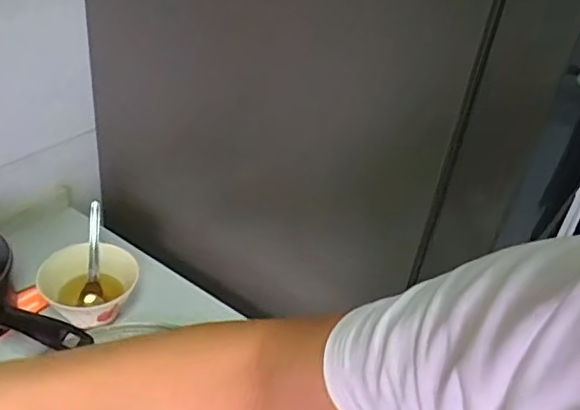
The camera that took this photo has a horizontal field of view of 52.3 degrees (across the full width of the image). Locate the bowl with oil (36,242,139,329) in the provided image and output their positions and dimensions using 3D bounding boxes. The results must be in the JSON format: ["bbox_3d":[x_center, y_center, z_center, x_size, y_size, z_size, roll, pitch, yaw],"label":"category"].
[{"bbox_3d":[-0.264,0.117,0.794,0.119,0.074,0.119,5,34,-4],"label":"bowl with oil"}]

